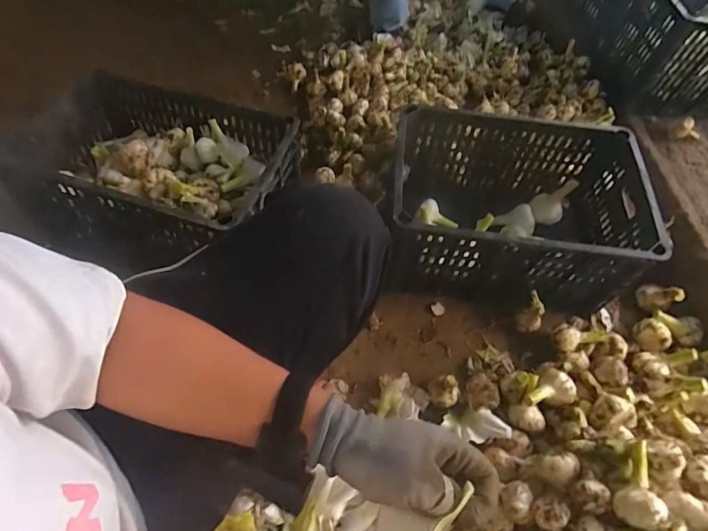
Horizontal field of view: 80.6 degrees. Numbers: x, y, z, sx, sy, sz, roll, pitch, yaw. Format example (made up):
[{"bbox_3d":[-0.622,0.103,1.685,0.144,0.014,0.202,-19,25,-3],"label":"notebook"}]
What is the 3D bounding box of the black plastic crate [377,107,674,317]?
[{"bbox_3d":[0.298,-0.099,0.853,0.453,0.271,0.325,9,60,3],"label":"black plastic crate"}]

